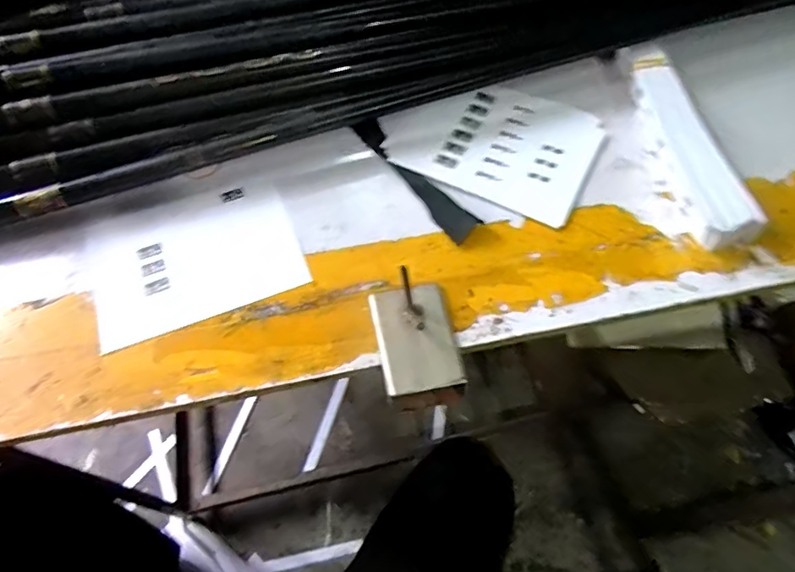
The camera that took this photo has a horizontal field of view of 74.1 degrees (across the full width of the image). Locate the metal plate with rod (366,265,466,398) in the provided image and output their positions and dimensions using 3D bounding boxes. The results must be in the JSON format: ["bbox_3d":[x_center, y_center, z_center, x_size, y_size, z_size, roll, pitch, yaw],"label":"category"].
[{"bbox_3d":[0.013,0.038,0.397,0.058,0.020,0.087,-10,68,-7],"label":"metal plate with rod"}]

